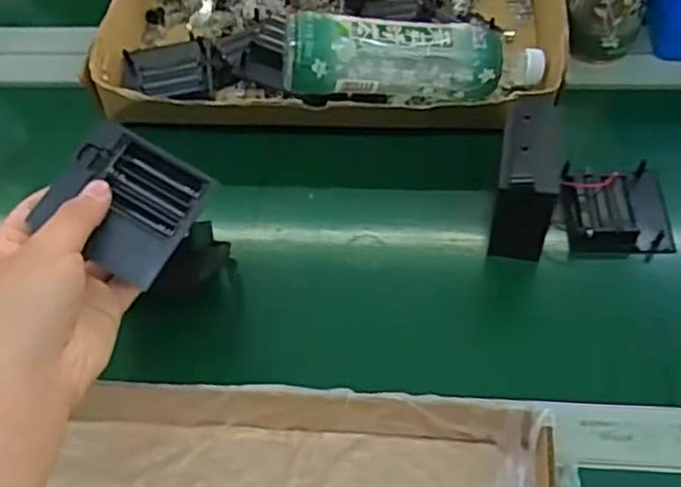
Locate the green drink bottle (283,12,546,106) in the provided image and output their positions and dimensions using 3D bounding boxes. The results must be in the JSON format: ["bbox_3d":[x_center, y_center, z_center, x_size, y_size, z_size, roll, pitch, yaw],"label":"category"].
[{"bbox_3d":[0.062,-0.152,0.600,0.221,0.075,0.067,0,53,-14],"label":"green drink bottle"}]

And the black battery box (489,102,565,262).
[{"bbox_3d":[0.135,-0.048,0.514,0.040,0.081,0.071,7,56,10],"label":"black battery box"}]

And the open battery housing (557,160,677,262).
[{"bbox_3d":[0.214,-0.028,0.552,0.079,0.022,0.082,0,55,5],"label":"open battery housing"}]

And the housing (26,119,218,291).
[{"bbox_3d":[-0.127,-0.025,0.421,0.081,0.012,0.075,31,66,0],"label":"housing"}]

